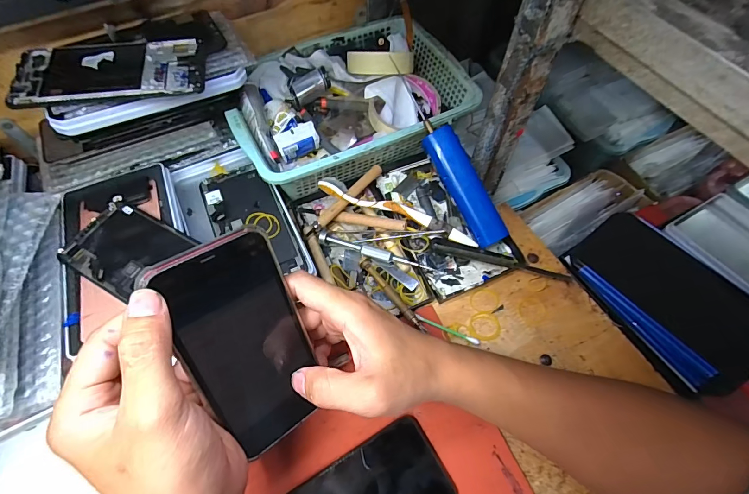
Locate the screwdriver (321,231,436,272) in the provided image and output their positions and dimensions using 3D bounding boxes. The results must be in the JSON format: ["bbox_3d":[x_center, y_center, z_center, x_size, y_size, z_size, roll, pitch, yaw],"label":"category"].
[{"bbox_3d":[0.000,0.007,0.391,0.123,0.013,0.013,18,63,10],"label":"screwdriver"}]

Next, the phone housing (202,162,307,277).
[{"bbox_3d":[-0.132,-0.027,0.397,0.072,0.011,0.146,-25,64,-13],"label":"phone housing"}]

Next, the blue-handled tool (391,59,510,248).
[{"bbox_3d":[0.079,-0.097,0.397,0.032,0.024,0.208,-28,88,-14],"label":"blue-handled tool"}]

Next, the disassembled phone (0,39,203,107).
[{"bbox_3d":[-0.231,-0.158,0.328,0.151,0.010,0.076,-9,62,-5],"label":"disassembled phone"}]

